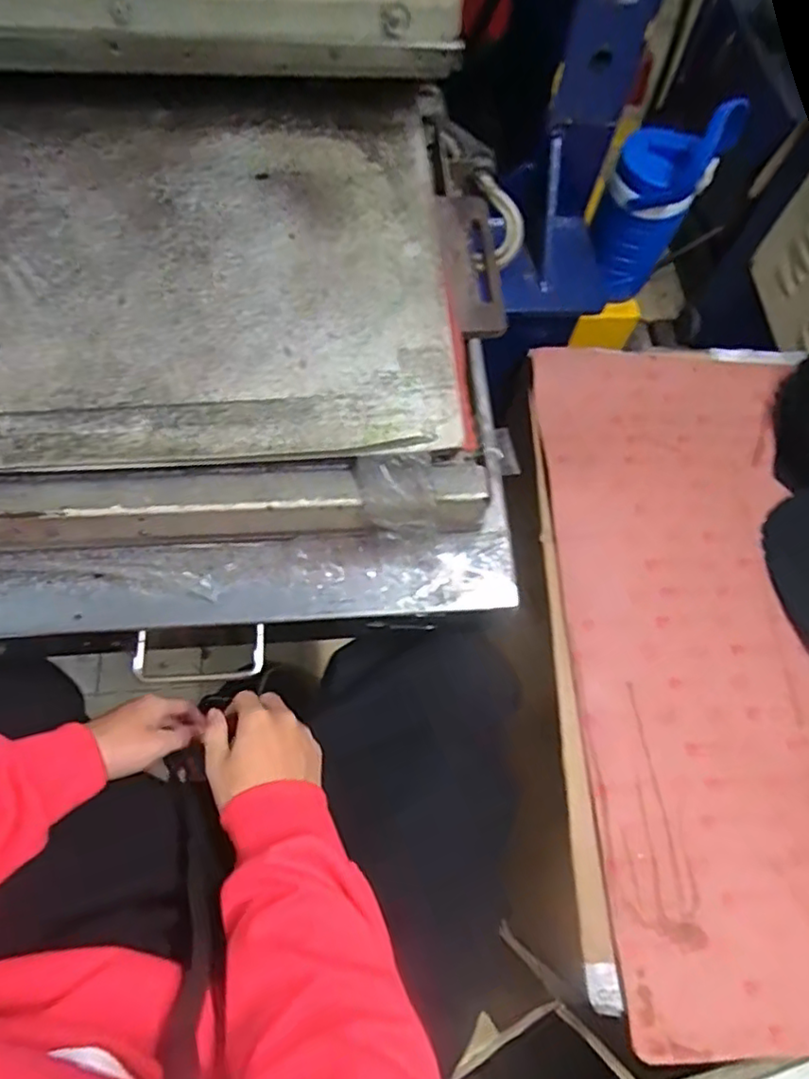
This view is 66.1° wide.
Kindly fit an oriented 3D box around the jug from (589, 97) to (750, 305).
[{"bbox_3d":[0.314,-0.432,0.791,0.120,0.225,0.111,25,67,9],"label":"jug"}]

